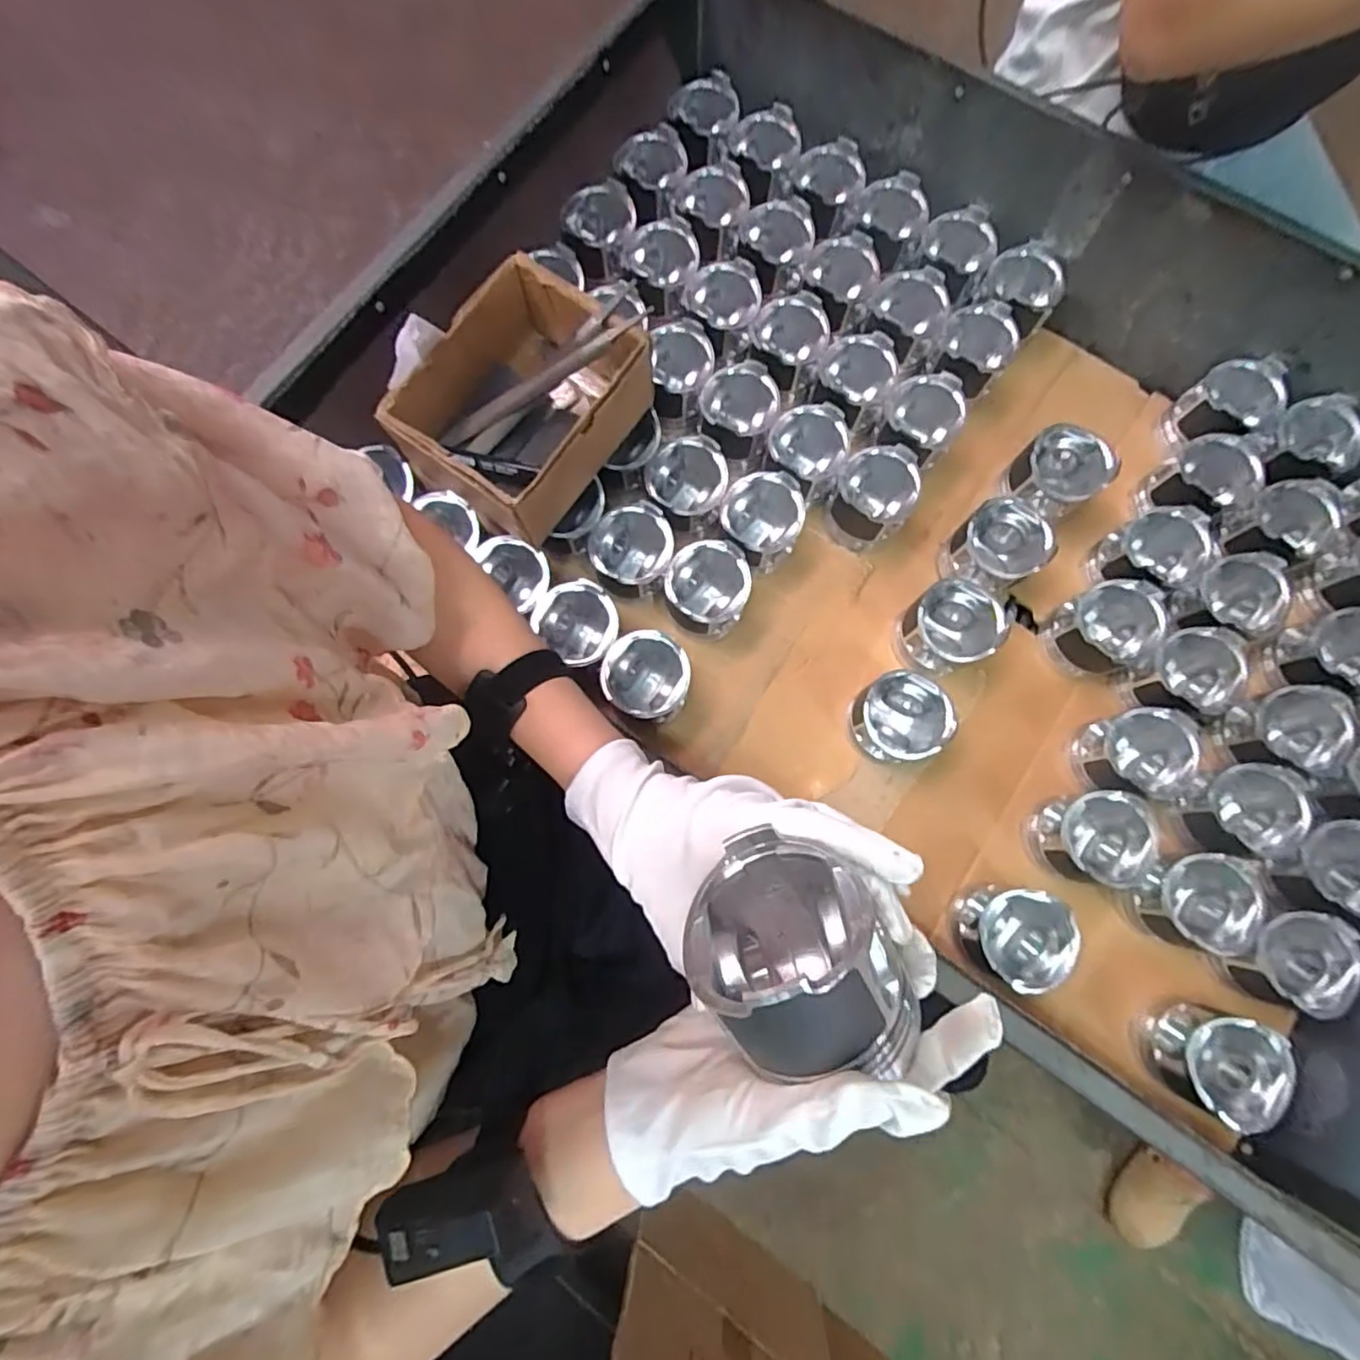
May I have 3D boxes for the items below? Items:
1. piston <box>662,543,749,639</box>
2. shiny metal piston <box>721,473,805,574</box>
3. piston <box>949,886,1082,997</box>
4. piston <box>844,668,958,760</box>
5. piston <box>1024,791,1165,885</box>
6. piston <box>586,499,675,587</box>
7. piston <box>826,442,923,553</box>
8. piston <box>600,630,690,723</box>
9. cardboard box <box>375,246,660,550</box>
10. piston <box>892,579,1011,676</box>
[{"bbox_3d":[0.028,-0.090,0.654,0.080,0.074,0.083,-5,78,0],"label":"piston"},{"bbox_3d":[0.084,-0.163,0.664,0.080,0.079,0.081,7,78,3],"label":"shiny metal piston"},{"bbox_3d":[0.303,0.231,0.587,0.079,0.085,0.083,0,78,1],"label":"piston"},{"bbox_3d":[0.216,0.038,0.624,0.080,0.079,0.081,0,78,1],"label":"piston"},{"bbox_3d":[0.387,0.149,0.599,0.085,0.087,0.080,0,78,1],"label":"piston"},{"bbox_3d":[-0.048,-0.130,0.658,0.081,0.070,0.078,0,78,1],"label":"piston"},{"bbox_3d":[0.204,-0.192,0.677,0.078,0.088,0.079,0,78,1],"label":"piston"},{"bbox_3d":[-0.030,0.000,0.635,0.080,0.076,0.079,0,78,1],"label":"piston"},{"bbox_3d":[-0.143,-0.252,0.587,0.157,0.097,0.199,35,81,8],"label":"cardboard box"},{"bbox_3d":[0.271,-0.050,0.642,0.083,0.089,0.080,0,78,1],"label":"piston"}]

